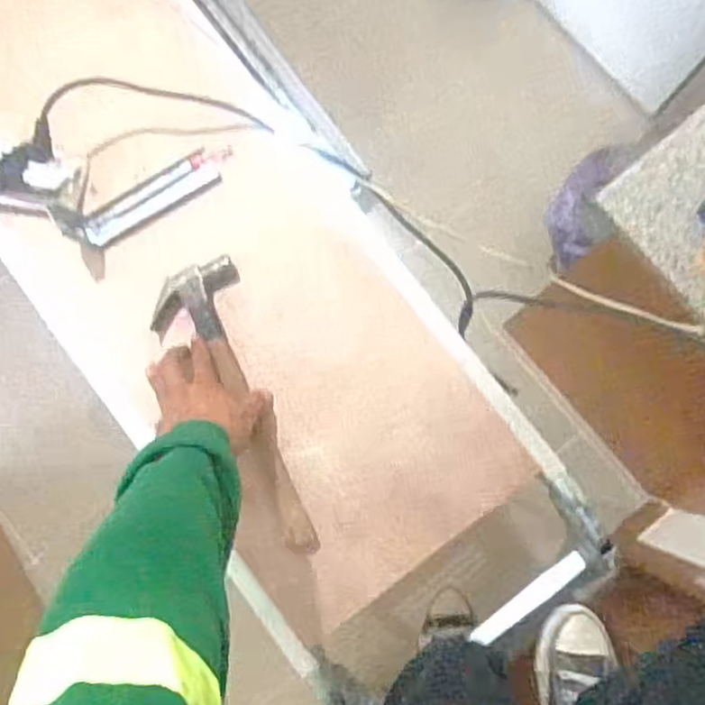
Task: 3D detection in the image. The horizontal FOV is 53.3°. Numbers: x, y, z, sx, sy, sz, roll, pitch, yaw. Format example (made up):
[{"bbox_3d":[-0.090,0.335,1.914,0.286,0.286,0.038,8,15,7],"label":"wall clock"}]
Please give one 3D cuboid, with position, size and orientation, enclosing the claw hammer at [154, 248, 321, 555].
[{"bbox_3d":[-0.116,0.062,0.740,0.100,0.032,0.319,-23,86,-1],"label":"claw hammer"}]

